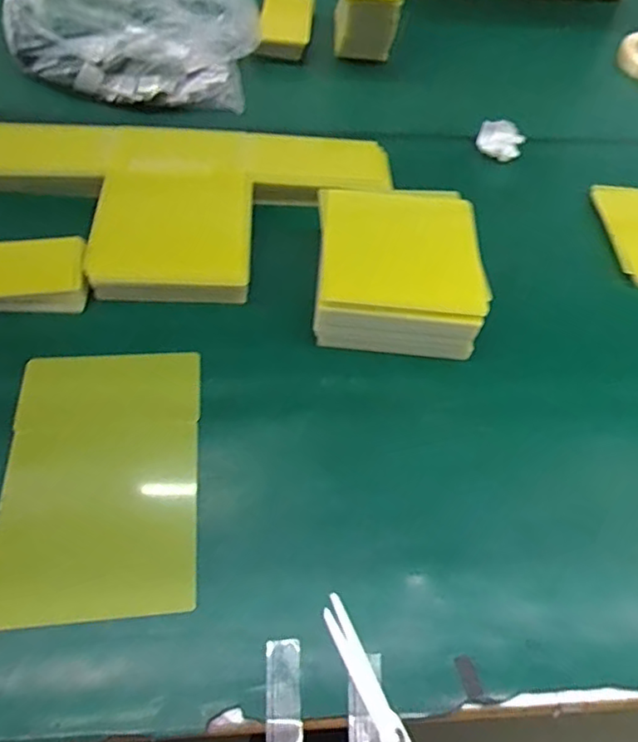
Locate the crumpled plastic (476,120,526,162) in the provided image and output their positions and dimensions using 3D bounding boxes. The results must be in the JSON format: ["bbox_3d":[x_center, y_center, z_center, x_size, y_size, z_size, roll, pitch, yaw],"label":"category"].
[{"bbox_3d":[0.222,-0.280,0.722,0.054,0.030,0.058,19,54,9],"label":"crumpled plastic"}]

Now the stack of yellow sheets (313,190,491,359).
[{"bbox_3d":[0.072,-0.094,0.544,0.146,0.066,0.157,4,53,-2],"label":"stack of yellow sheets"}]

